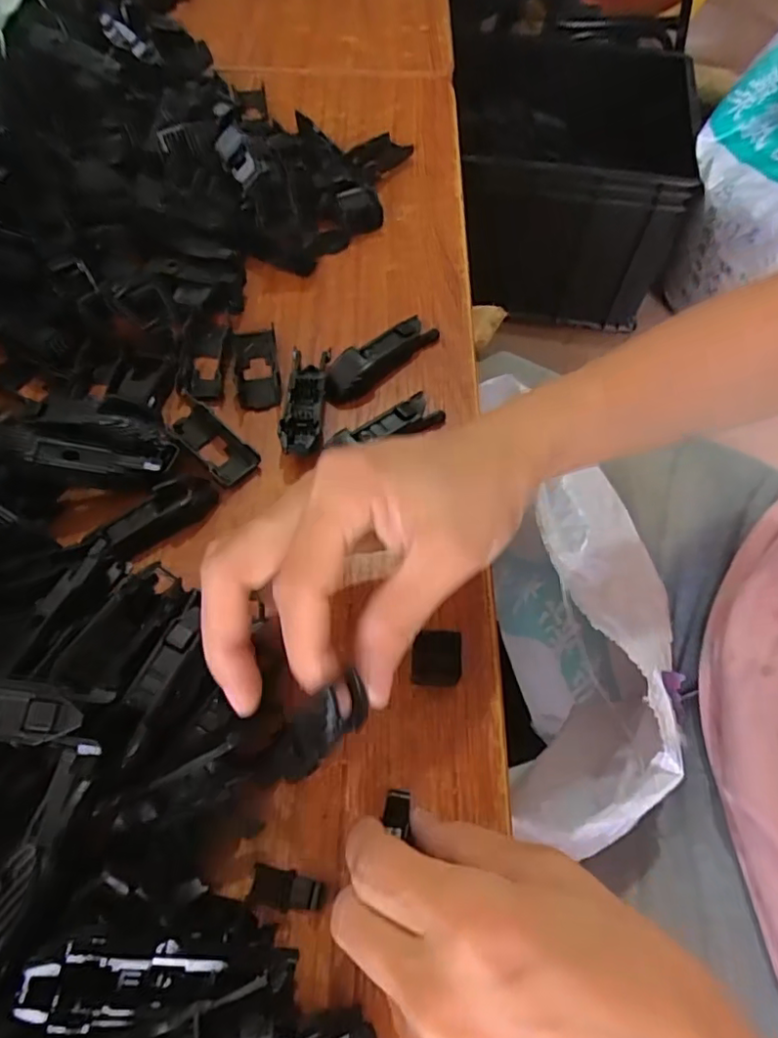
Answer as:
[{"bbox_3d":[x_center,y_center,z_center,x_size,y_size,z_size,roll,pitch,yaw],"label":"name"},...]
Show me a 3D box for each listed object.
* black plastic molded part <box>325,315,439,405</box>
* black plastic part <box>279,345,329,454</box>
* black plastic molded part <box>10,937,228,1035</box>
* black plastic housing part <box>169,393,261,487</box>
[{"bbox_3d":[-0.005,-0.088,0.326,0.072,0.016,0.022,-37,67,-18],"label":"black plastic molded part"},{"bbox_3d":[-0.043,-0.059,0.309,0.020,0.014,0.066,1,61,0],"label":"black plastic part"},{"bbox_3d":[-0.073,0.128,0.165,0.051,0.011,0.020,8,59,-19],"label":"black plastic molded part"},{"bbox_3d":[-0.091,-0.042,0.301,0.022,0.010,0.057,-39,68,-19],"label":"black plastic housing part"}]

